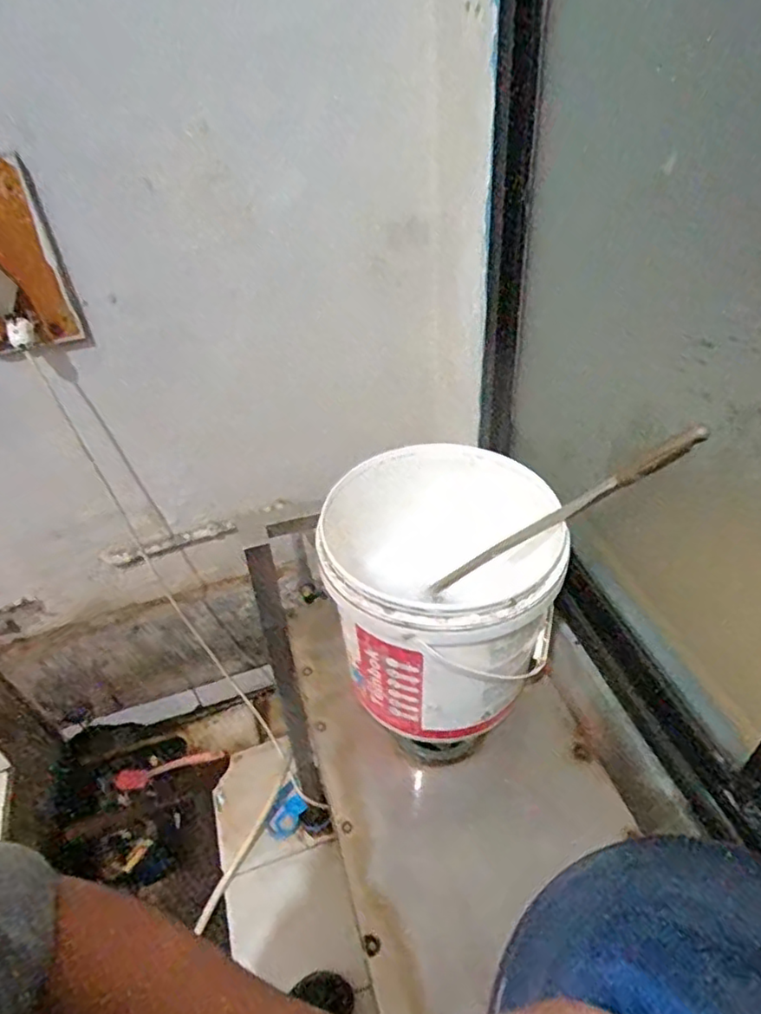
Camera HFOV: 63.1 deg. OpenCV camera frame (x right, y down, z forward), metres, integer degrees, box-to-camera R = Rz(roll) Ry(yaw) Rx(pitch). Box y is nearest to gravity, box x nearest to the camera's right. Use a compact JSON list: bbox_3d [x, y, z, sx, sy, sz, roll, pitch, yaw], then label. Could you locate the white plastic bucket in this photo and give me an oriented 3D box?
[{"bbox_3d":[0.093,0.123,0.861,0.302,0.290,0.294,-3,42,3],"label":"white plastic bucket"}]

